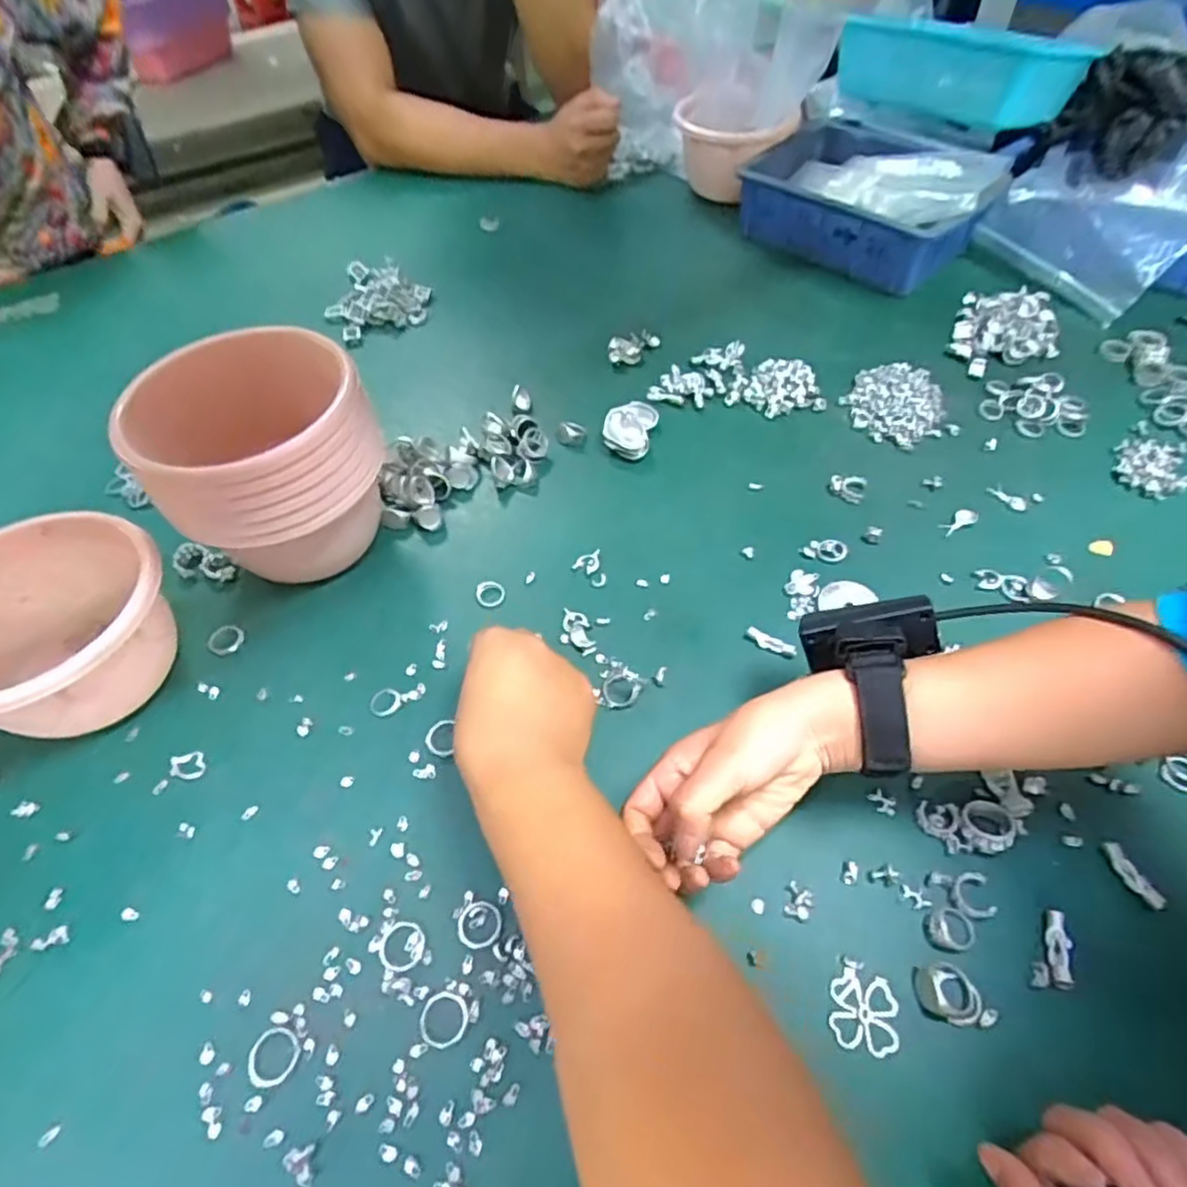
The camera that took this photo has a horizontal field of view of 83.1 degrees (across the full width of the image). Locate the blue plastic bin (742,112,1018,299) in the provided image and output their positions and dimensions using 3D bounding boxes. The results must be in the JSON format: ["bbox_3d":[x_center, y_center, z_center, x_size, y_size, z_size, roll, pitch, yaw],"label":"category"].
[{"bbox_3d":[0.310,-0.451,0.762,0.254,0.081,0.198,29,60,23],"label":"blue plastic bin"}]

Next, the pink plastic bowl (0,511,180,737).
[{"bbox_3d":[-0.345,0.031,0.438,0.126,0.094,0.138,-2,53,3],"label":"pink plastic bowl"}]

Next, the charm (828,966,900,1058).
[{"bbox_3d":[0.135,0.207,0.332,0.032,0.004,0.034,11,55,12],"label":"charm"}]

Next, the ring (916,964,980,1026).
[{"bbox_3d":[0.177,0.197,0.332,0.028,0.006,0.024,21,57,19],"label":"ring"}]

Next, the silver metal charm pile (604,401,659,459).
[{"bbox_3d":[0.033,-0.149,0.599,0.042,0.021,0.067,10,54,12],"label":"silver metal charm pile"}]

